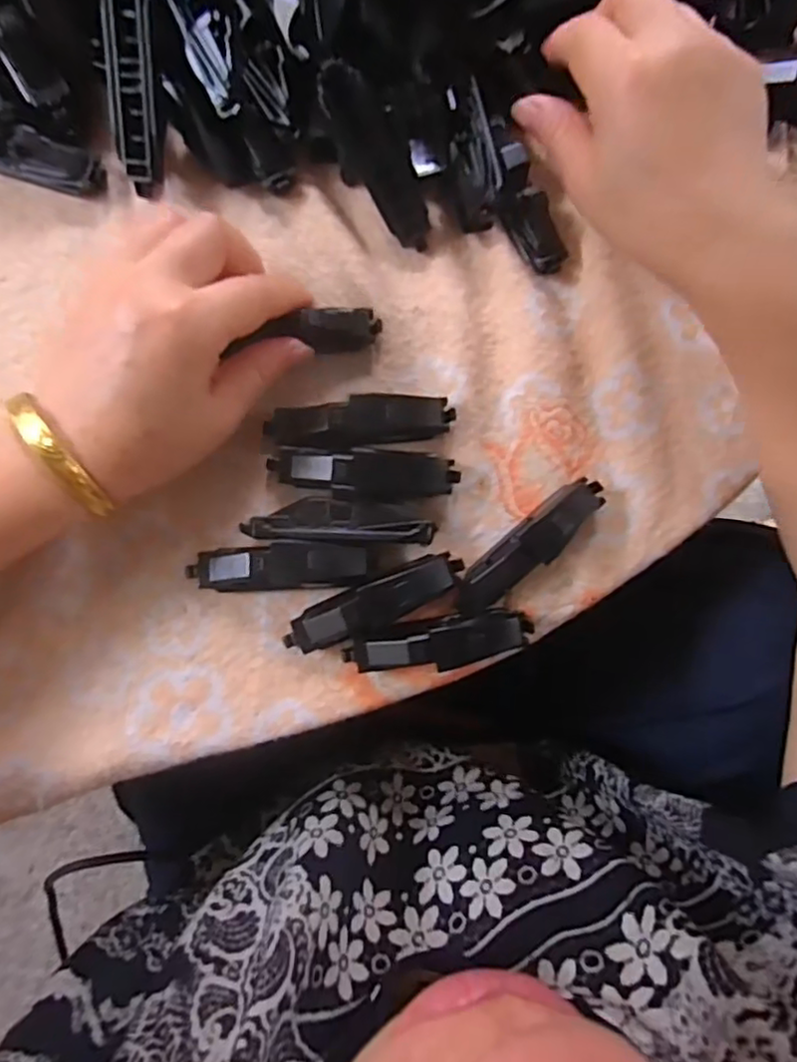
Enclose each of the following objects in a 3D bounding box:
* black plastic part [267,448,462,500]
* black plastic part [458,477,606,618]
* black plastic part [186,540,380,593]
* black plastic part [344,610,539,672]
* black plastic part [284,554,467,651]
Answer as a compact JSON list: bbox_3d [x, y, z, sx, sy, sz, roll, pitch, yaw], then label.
[{"bbox_3d":[-0.015,-0.024,0.280,0.081,0.021,0.021,2,88,-1],"label":"black plastic part"},{"bbox_3d":[0.059,0.006,0.284,0.082,0.022,0.020,-44,90,-2],"label":"black plastic part"},{"bbox_3d":[-0.050,0.015,0.272,0.077,0.020,0.020,-2,88,-2],"label":"black plastic part"},{"bbox_3d":[0.018,0.048,0.276,0.080,0.020,0.019,-8,88,-2],"label":"black plastic part"},{"bbox_3d":[-0.010,0.032,0.275,0.080,0.020,0.019,-22,89,-2],"label":"black plastic part"}]

